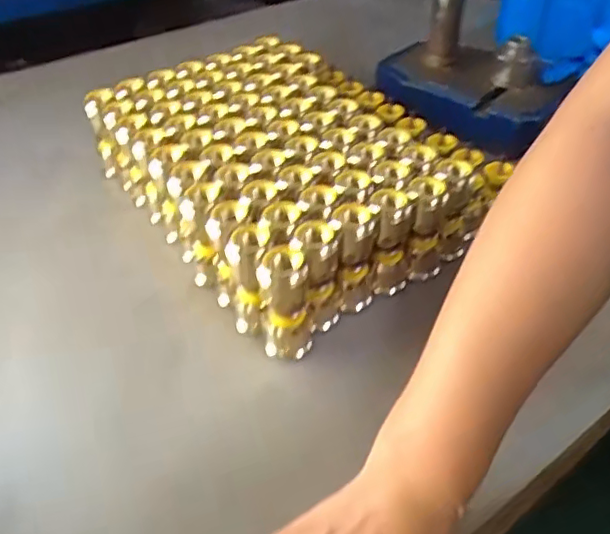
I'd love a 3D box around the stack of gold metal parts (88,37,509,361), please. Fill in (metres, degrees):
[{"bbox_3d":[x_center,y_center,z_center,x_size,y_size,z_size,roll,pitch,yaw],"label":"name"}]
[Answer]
[{"bbox_3d":[-0.010,-0.089,0.517,0.243,0.094,0.298,-27,48,-26],"label":"stack of gold metal parts"}]

